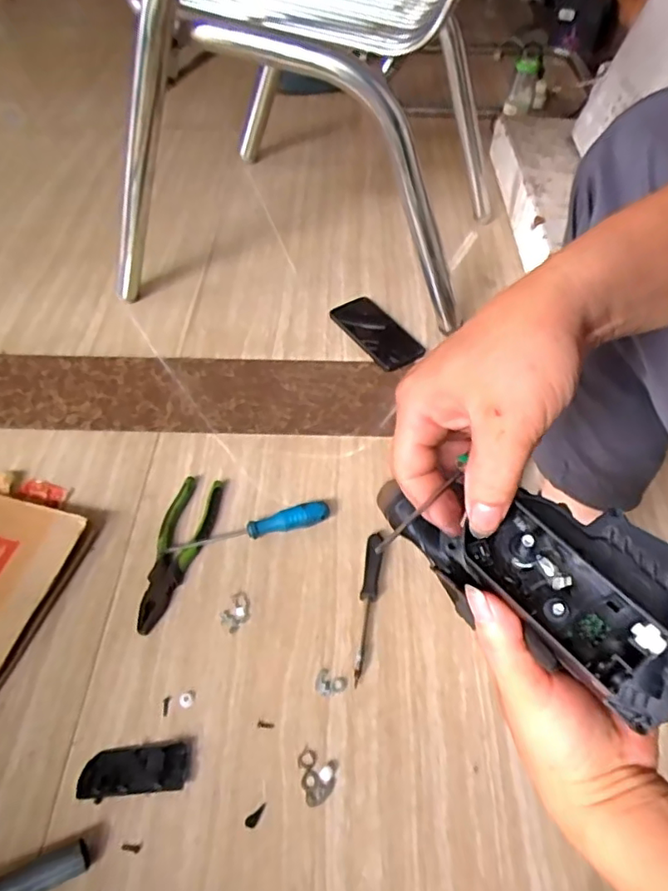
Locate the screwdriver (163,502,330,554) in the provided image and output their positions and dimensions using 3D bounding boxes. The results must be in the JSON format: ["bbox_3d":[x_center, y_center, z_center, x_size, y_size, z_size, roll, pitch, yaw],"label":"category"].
[{"bbox_3d":[-0.099,0.097,0.690,0.190,0.025,0.029,-12,52,-12],"label":"screwdriver"}]

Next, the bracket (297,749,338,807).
[{"bbox_3d":[-0.014,0.307,0.542,0.034,0.004,0.045,-9,51,-9],"label":"bracket"}]

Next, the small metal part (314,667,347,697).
[{"bbox_3d":[-0.005,0.242,0.590,0.030,0.004,0.024,27,55,19],"label":"small metal part"}]

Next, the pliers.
[{"bbox_3d":[-0.179,0.118,0.673,0.057,0.021,0.193,8,51,5],"label":"pliers"}]

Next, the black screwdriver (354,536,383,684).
[{"bbox_3d":[0.037,0.170,0.638,0.019,0.020,0.172,8,51,5],"label":"black screwdriver"}]

